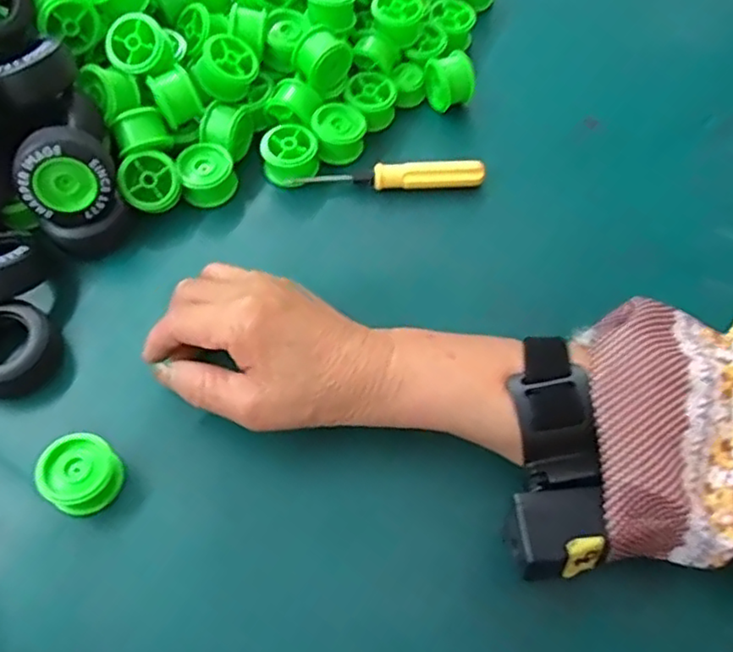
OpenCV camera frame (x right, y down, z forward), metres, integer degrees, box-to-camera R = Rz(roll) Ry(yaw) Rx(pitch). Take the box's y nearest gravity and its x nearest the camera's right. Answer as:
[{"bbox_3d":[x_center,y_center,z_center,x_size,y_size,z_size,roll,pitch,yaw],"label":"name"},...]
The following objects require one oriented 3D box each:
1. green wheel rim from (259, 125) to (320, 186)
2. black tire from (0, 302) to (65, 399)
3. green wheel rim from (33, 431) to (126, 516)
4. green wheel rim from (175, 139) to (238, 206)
[{"bbox_3d":[-0.047,-0.105,0.398,0.030,0.024,0.033,27,65,12],"label":"green wheel rim"},{"bbox_3d":[-0.188,0.012,0.339,0.041,0.025,0.048,35,67,15],"label":"black tire"},{"bbox_3d":[-0.136,0.071,0.309,0.032,0.031,0.033,1,63,-1],"label":"green wheel rim"},{"bbox_3d":[-0.097,-0.092,0.392,0.032,0.023,0.033,-16,64,-10],"label":"green wheel rim"}]

